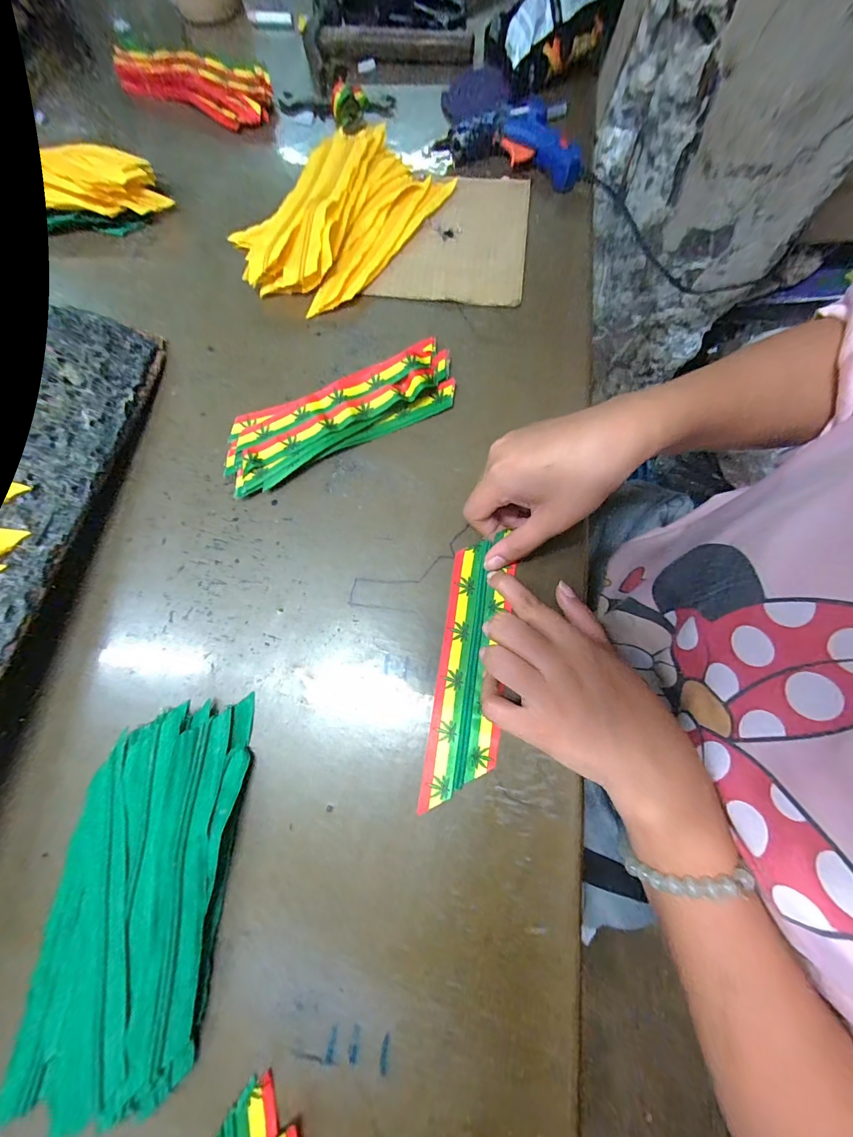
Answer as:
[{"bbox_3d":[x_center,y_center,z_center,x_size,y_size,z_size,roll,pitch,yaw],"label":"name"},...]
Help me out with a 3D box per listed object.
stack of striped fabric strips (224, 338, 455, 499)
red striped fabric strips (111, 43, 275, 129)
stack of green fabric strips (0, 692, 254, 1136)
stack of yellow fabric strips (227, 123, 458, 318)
[{"bbox_3d":[-0.069,-0.125,0.321,0.193,0.020,0.068,-24,75,-5],"label":"stack of striped fabric strips"},{"bbox_3d":[-0.260,-0.522,0.431,0.183,0.032,0.049,15,75,5],"label":"red striped fabric strips"},{"bbox_3d":[-0.166,0.183,0.231,0.092,0.027,0.200,4,74,2],"label":"stack of green fabric strips"},{"bbox_3d":[-0.082,-0.333,0.372,0.138,0.035,0.215,39,79,11],"label":"stack of yellow fabric strips"}]

